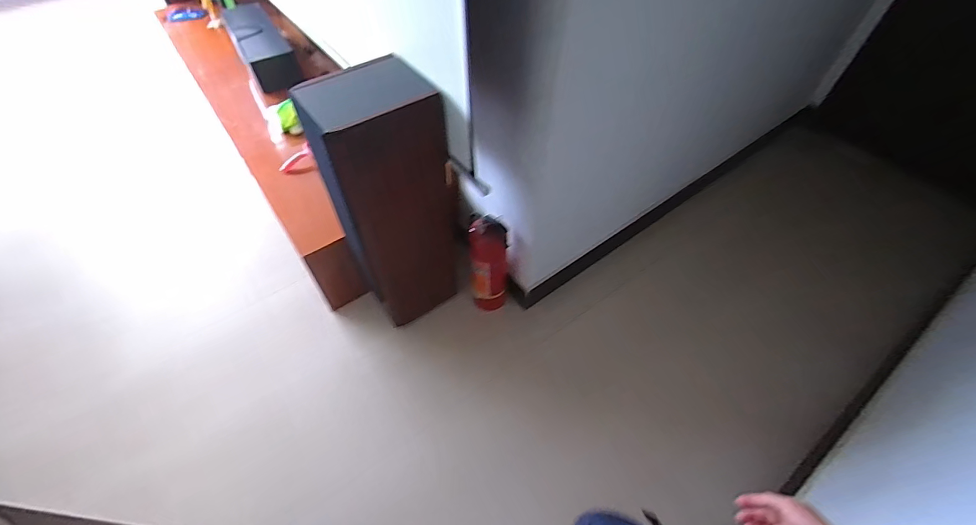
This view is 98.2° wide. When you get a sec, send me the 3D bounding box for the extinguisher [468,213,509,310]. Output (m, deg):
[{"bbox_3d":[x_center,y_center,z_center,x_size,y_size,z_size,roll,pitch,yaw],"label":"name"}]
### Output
[{"bbox_3d":[0.003,0.017,1.558,0.127,0.488,0.143,-6,55,-4],"label":"extinguisher"}]

